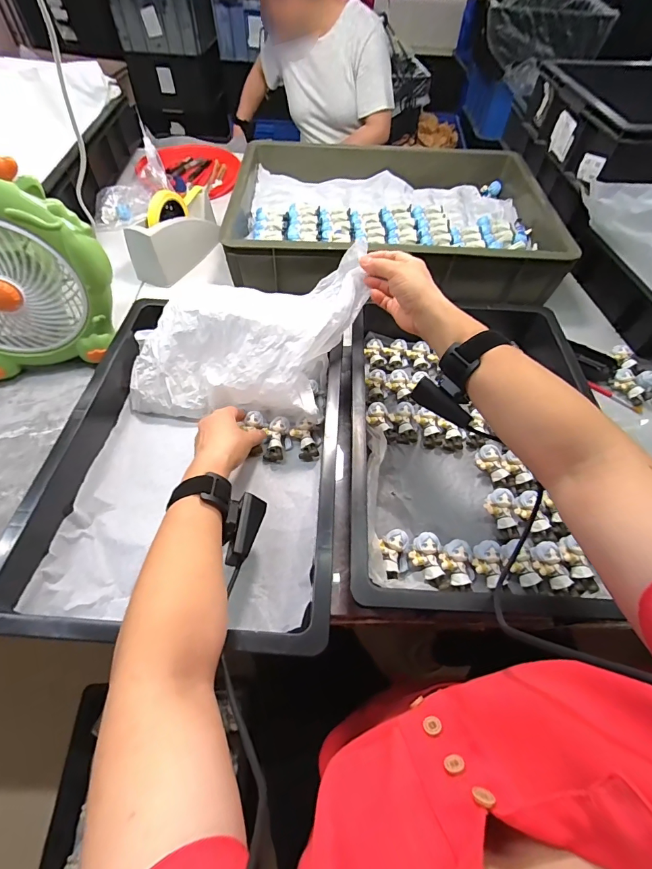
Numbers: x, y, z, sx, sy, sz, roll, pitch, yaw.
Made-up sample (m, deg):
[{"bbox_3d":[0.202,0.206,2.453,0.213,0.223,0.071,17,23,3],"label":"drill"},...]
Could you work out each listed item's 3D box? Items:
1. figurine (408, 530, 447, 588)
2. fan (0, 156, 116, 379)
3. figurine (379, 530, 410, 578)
[{"bbox_3d":[0.113,0.144,0.435,0.034,0.025,0.058,-2,56,-3],"label":"figurine"},{"bbox_3d":[-0.414,-0.215,0.508,0.235,0.250,0.123,-13,59,-11],"label":"fan"},{"bbox_3d":[0.079,0.137,0.437,0.032,0.023,0.053,-2,56,-3],"label":"figurine"}]

